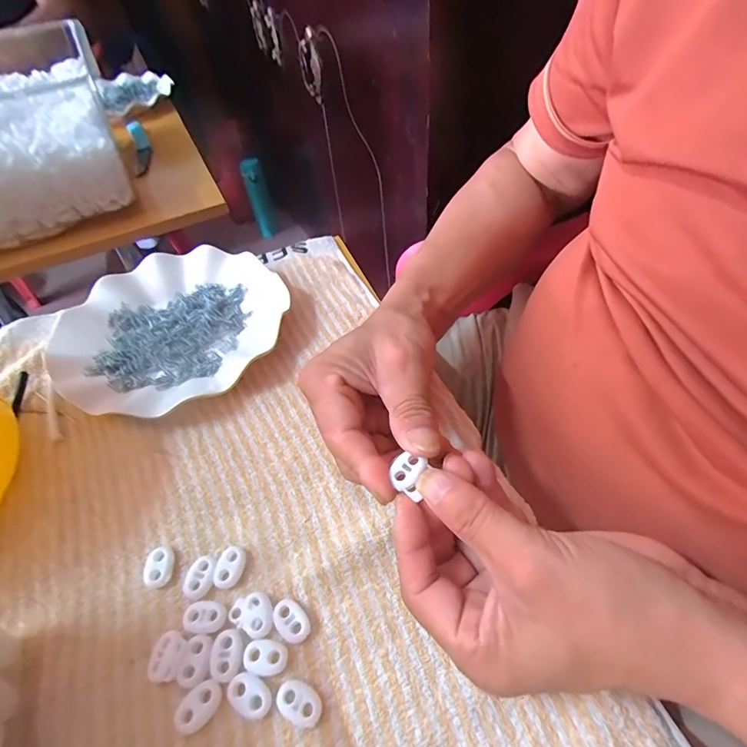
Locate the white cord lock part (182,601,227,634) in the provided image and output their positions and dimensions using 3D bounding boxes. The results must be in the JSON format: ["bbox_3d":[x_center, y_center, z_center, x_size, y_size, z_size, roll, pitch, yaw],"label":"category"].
[{"bbox_3d":[-0.090,0.128,0.228,0.024,0.004,0.014,-1,51,5],"label":"white cord lock part"}]

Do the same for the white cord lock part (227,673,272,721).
[{"bbox_3d":[-0.060,0.153,0.205,0.022,0.004,0.016,14,54,16],"label":"white cord lock part"}]

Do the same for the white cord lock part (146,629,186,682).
[{"bbox_3d":[-0.104,0.143,0.219,0.018,0.007,0.021,5,52,10],"label":"white cord lock part"}]

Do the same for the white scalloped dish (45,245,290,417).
[{"bbox_3d":[-0.168,-0.044,0.363,0.162,0.024,0.186,19,56,20],"label":"white scalloped dish"}]

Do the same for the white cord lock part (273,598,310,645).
[{"bbox_3d":[-0.043,0.129,0.225,0.016,0.005,0.022,-39,58,-23],"label":"white cord lock part"}]

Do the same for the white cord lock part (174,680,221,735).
[{"bbox_3d":[-0.083,0.159,0.206,0.015,0.004,0.022,33,61,27],"label":"white cord lock part"}]

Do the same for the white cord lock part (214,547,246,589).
[{"bbox_3d":[-0.081,0.110,0.245,0.015,0.006,0.022,18,55,18],"label":"white cord lock part"}]

